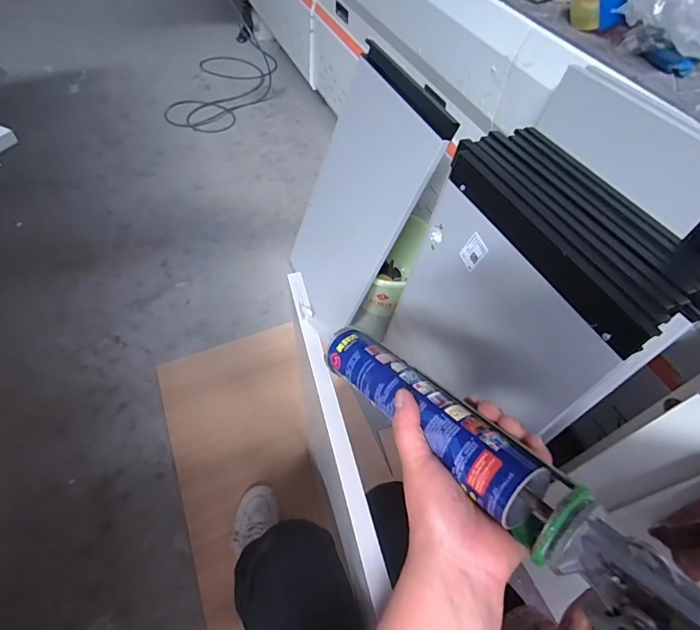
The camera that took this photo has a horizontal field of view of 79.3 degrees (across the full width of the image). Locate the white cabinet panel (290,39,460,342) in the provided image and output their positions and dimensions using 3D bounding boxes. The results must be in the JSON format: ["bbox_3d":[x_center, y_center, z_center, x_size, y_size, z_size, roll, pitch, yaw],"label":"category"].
[{"bbox_3d":[0.002,-0.274,1.122,0.032,0.692,0.379,-9,50,-34],"label":"white cabinet panel"}]

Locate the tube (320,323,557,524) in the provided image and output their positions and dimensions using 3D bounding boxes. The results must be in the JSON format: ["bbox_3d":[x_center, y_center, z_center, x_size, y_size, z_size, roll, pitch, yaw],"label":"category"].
[{"bbox_3d":[0.052,0.074,0.345,0.045,0.043,0.213,-30,39,-21],"label":"tube"}]

